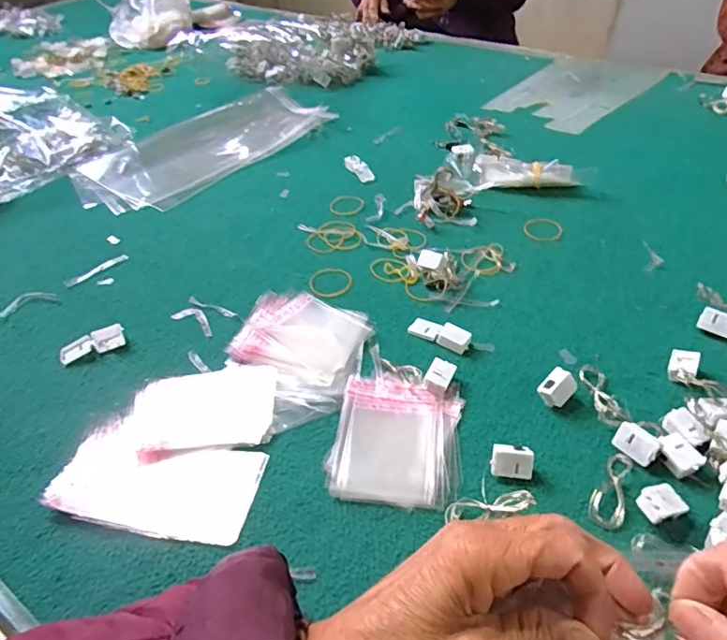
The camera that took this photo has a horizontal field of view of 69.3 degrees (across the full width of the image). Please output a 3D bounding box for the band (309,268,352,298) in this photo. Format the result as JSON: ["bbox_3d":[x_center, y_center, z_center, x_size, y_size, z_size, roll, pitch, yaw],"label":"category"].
[{"bbox_3d":[-0.033,-0.039,0.536,0.042,0.004,0.048,1,44,5],"label":"band"}]

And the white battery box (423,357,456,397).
[{"bbox_3d":[0.061,0.047,0.424,0.019,0.015,0.028,21,48,23],"label":"white battery box"}]

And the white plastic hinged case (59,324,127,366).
[{"bbox_3d":[-0.246,0.021,0.476,0.056,0.017,0.019,-21,46,-18],"label":"white plastic hinged case"}]

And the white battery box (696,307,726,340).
[{"bbox_3d":[0.305,0.003,0.452,0.029,0.021,0.009,30,18,29],"label":"white battery box"}]

